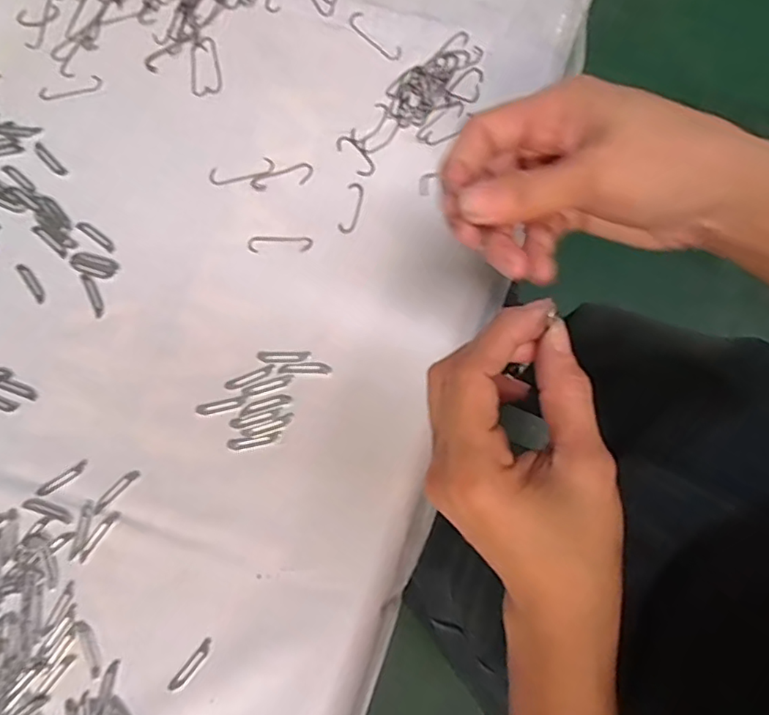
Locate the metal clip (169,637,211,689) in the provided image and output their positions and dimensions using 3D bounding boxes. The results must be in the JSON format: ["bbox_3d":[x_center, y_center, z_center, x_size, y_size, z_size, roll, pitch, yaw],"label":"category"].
[{"bbox_3d":[-0.114,0.183,0.346,0.008,0.006,0.033,38,84,8],"label":"metal clip"}]

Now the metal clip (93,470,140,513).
[{"bbox_3d":[-0.170,0.083,0.366,0.035,0.004,0.007,-45,81,-5],"label":"metal clip"}]

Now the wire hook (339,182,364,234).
[{"bbox_3d":[-0.022,-0.099,0.383,0.012,0.004,0.035,12,81,4],"label":"wire hook"}]

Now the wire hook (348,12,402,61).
[{"bbox_3d":[-0.007,-0.222,0.402,0.046,0.004,0.013,44,94,4],"label":"wire hook"}]

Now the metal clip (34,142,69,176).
[{"bbox_3d":[-0.230,-0.137,0.399,0.032,0.004,0.008,44,85,9],"label":"metal clip"}]

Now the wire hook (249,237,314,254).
[{"bbox_3d":[-0.069,-0.075,0.383,0.043,0.004,0.011,-3,80,2],"label":"wire hook"}]

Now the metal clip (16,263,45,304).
[{"bbox_3d":[-0.235,-0.050,0.386,0.008,0.004,0.032,-36,81,-4],"label":"metal clip"}]

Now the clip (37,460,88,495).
[{"bbox_3d":[-0.202,0.076,0.364,0.034,0.004,0.007,-35,81,-3],"label":"clip"}]

